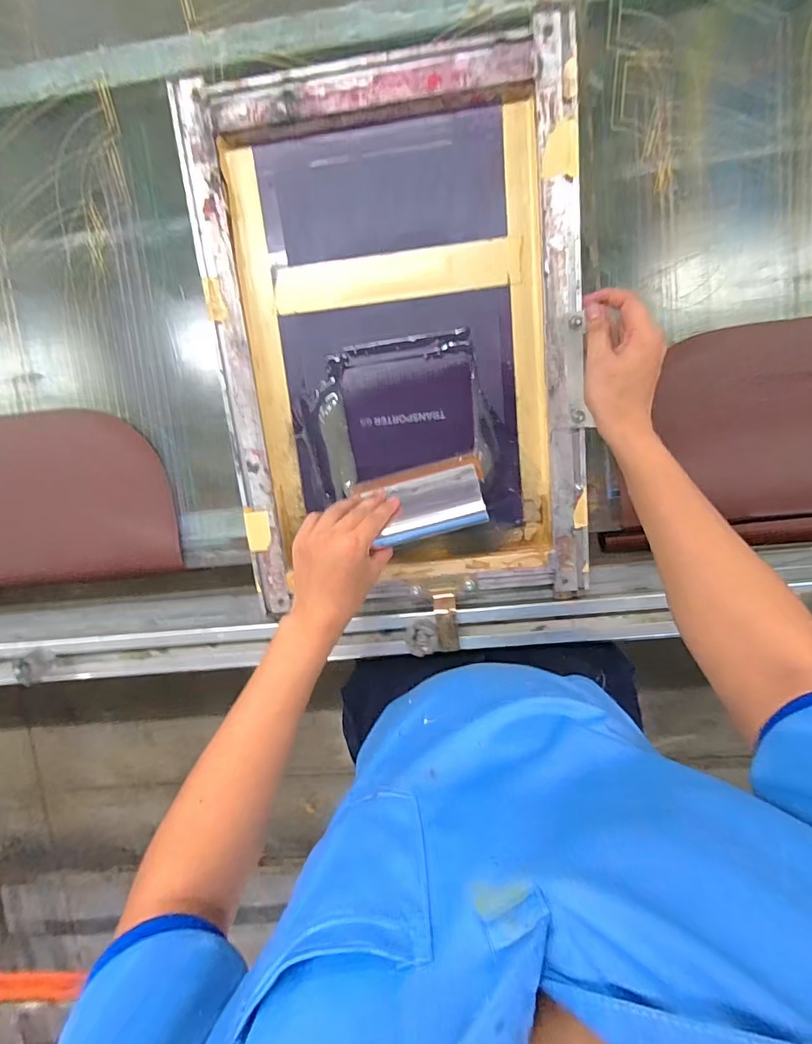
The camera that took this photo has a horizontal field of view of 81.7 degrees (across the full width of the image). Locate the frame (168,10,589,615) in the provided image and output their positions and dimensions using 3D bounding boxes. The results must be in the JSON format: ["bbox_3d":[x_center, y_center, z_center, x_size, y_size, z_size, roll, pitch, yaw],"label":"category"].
[{"bbox_3d":[-0.005,-0.175,0.517,0.402,0.046,0.544,-5,105,3],"label":"frame"}]

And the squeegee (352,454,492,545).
[{"bbox_3d":[0.018,-0.026,0.516,0.138,0.122,0.028,-17,137,8],"label":"squeegee"}]

